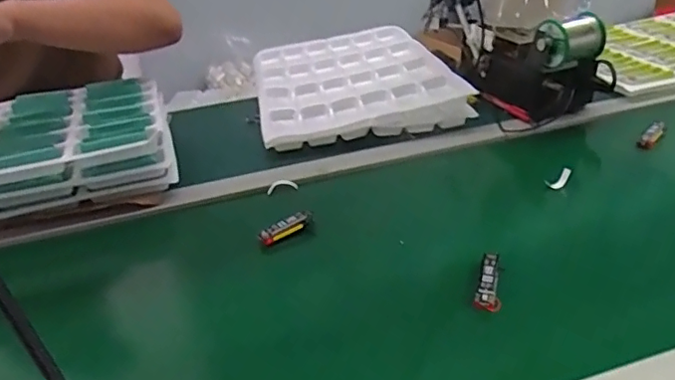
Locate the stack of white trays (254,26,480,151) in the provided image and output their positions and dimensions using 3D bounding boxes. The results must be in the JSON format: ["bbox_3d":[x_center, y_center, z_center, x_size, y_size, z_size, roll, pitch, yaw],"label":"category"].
[{"bbox_3d":[0.018,-0.205,1.006,0.318,0.041,0.452,-7,31,-6],"label":"stack of white trays"}]

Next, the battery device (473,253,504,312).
[{"bbox_3d":[0.146,0.088,0.533,0.022,0.018,0.066,8,33,19],"label":"battery device"}]

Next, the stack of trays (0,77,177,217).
[{"bbox_3d":[-0.471,-0.062,0.767,0.452,0.092,0.289,-15,32,-18],"label":"stack of trays"}]

